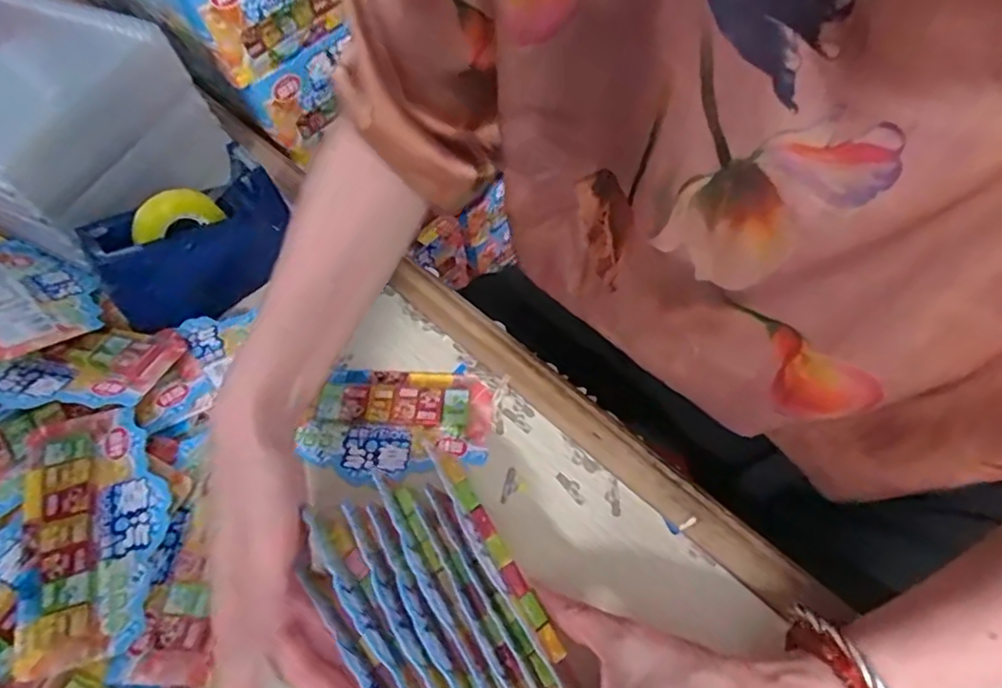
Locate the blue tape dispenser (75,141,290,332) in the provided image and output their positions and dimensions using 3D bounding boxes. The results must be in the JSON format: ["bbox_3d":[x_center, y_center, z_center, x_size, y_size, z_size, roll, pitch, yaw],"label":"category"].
[{"bbox_3d":[-0.214,-0.072,0.428,0.130,0.083,0.051,-34,62,-13],"label":"blue tape dispenser"}]

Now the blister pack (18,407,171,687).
[{"bbox_3d":[-0.240,0.104,0.348,0.081,0.011,0.143,-23,60,-8],"label":"blister pack"}]

